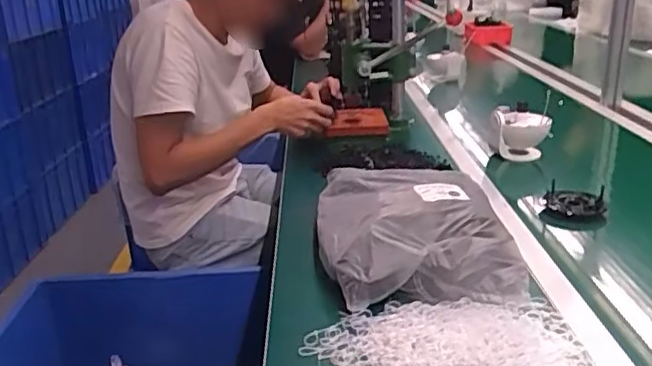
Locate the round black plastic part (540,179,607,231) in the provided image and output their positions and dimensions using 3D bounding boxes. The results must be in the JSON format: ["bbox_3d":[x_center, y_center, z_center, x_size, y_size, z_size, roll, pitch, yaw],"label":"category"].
[{"bbox_3d":[0.400,0.042,1.016,0.100,0.049,0.099,6,22,23],"label":"round black plastic part"}]

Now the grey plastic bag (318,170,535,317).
[{"bbox_3d":[0.117,0.062,0.904,0.256,0.086,0.347,-4,23,-5],"label":"grey plastic bag"}]

